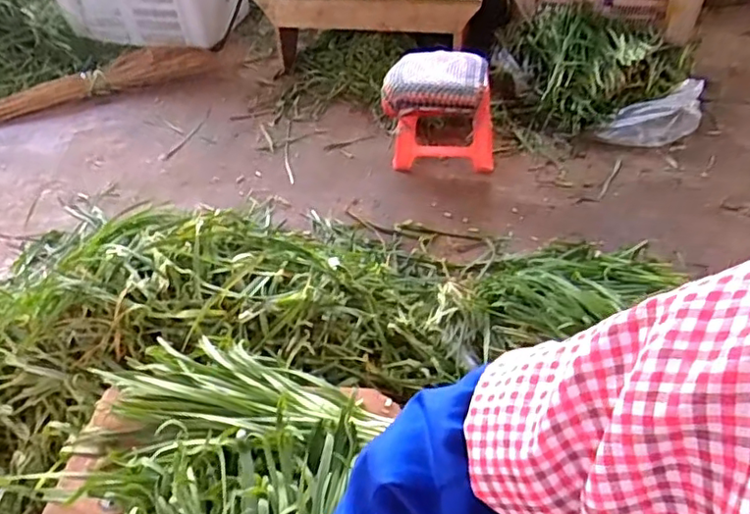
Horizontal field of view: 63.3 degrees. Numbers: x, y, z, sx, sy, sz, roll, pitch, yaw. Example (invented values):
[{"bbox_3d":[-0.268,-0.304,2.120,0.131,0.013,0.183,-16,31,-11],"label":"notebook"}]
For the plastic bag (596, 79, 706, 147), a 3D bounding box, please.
[{"bbox_3d":[0.776,-0.375,1.642,0.358,0.065,0.133,-26,45,-3],"label":"plastic bag"}]

